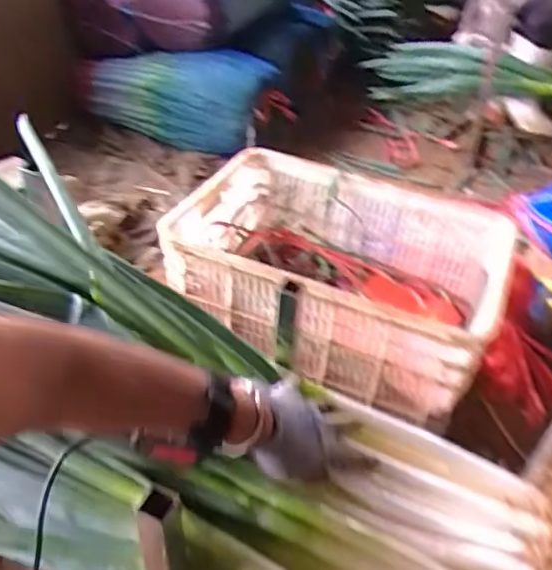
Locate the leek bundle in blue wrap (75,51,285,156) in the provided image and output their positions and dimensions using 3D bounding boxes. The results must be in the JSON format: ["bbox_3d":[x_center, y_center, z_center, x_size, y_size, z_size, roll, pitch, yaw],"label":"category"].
[{"bbox_3d":[-0.307,-0.564,1.796,0.662,0.269,0.186,11,36,31],"label":"leek bundle in blue wrap"}]

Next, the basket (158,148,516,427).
[{"bbox_3d":[0.107,-0.022,1.022,0.518,0.188,0.352,17,40,15],"label":"basket"}]

